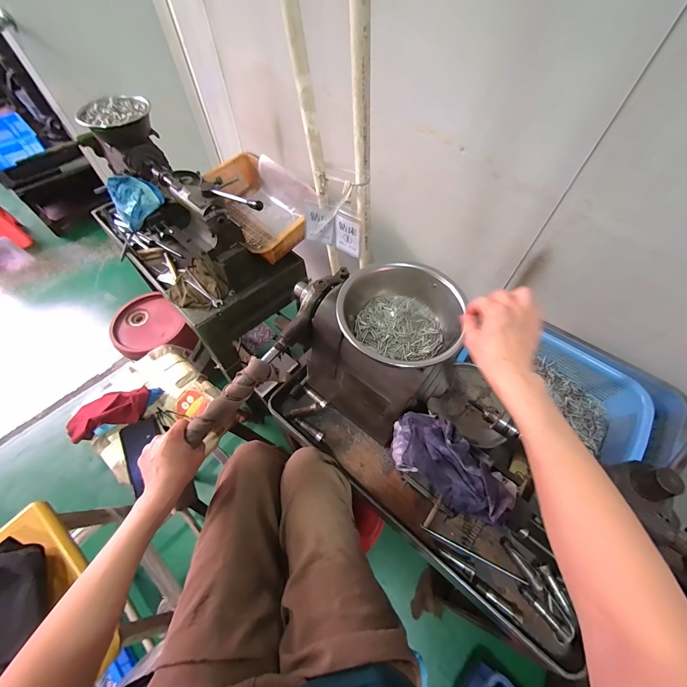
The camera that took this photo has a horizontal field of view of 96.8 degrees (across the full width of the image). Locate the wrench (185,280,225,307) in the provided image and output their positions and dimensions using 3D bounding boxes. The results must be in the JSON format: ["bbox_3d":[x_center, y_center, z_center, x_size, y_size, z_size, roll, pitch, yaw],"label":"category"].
[{"bbox_3d":[-0.380,-0.138,0.826,0.125,0.012,0.025,35,63,0],"label":"wrench"}]

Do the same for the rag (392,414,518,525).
[{"bbox_3d":[0.141,0.163,0.425,0.090,0.062,0.182,-38,52,-21],"label":"rag"}]

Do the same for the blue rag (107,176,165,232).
[{"bbox_3d":[-0.529,-0.372,0.784,0.115,0.075,0.114,-32,63,-19],"label":"blue rag"}]

